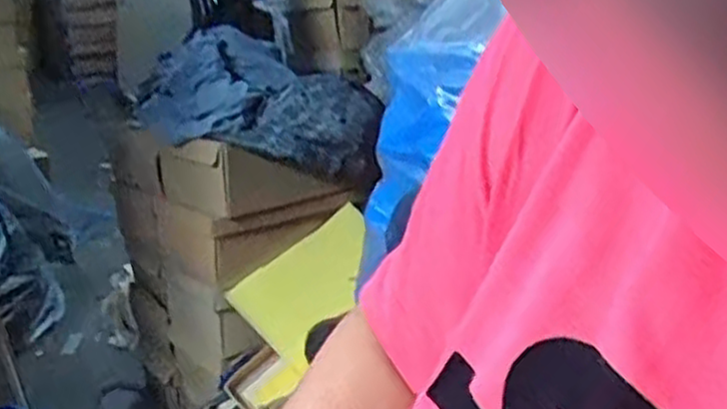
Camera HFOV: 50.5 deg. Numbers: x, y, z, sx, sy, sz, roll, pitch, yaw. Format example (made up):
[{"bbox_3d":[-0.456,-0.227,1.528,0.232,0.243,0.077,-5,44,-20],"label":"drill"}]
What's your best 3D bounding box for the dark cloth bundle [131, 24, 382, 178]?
[{"bbox_3d":[-0.146,-0.143,1.089,0.330,0.177,0.137,3,18,8],"label":"dark cloth bundle"}]

